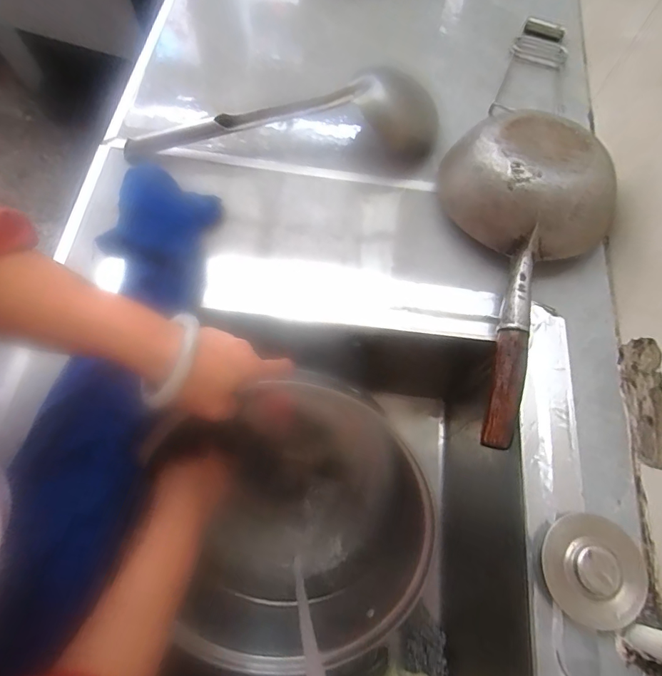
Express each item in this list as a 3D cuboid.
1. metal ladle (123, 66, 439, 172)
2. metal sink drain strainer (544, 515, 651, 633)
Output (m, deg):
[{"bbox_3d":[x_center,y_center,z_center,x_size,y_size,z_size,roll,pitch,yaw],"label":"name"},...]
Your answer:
[{"bbox_3d":[-0.059,-0.247,0.483,0.358,0.071,0.099,-2,70,-3],"label":"metal ladle"},{"bbox_3d":[0.219,0.193,0.351,0.075,0.008,0.081,11,73,20],"label":"metal sink drain strainer"}]

